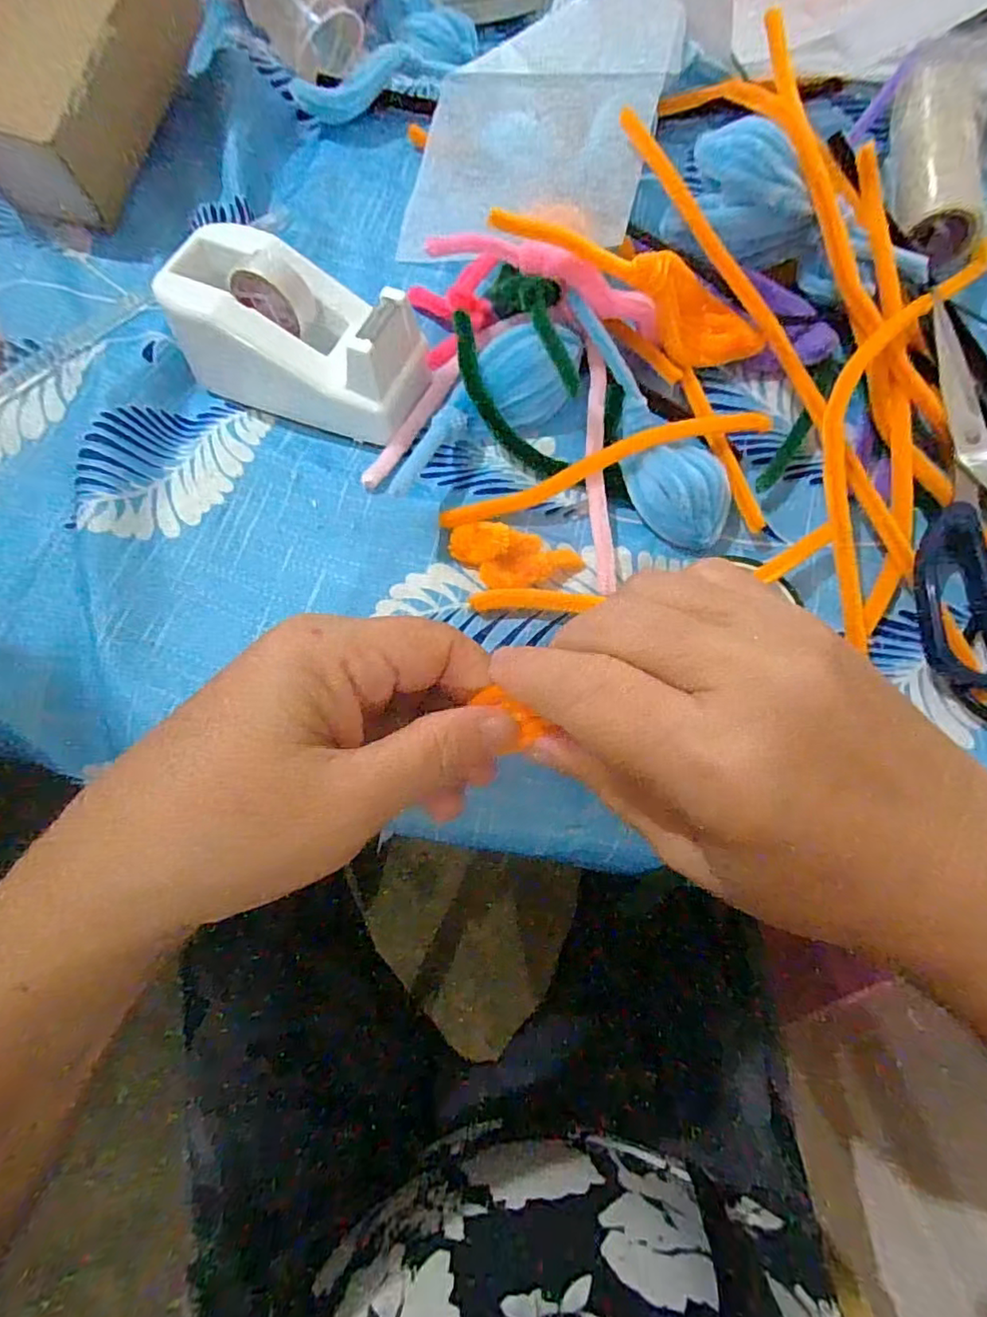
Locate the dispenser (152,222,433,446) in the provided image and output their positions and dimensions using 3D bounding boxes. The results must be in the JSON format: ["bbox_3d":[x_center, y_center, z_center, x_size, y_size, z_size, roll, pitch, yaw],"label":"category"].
[{"bbox_3d":[-0.080,-0.135,0.246,0.102,0.042,0.056,23,71,6],"label":"dispenser"}]

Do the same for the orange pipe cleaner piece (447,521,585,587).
[{"bbox_3d":[0.008,-0.038,0.232,0.051,0.013,0.024,12,70,2],"label":"orange pipe cleaner piece"}]

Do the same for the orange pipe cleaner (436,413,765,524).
[{"bbox_3d":[0.048,-0.081,0.247,0.145,0.013,0.012,-20,72,-9],"label":"orange pipe cleaner"}]

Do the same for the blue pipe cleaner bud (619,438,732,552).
[{"bbox_3d":[0.076,-0.066,0.241,0.034,0.018,0.044,-18,72,-8],"label":"blue pipe cleaner bud"}]

